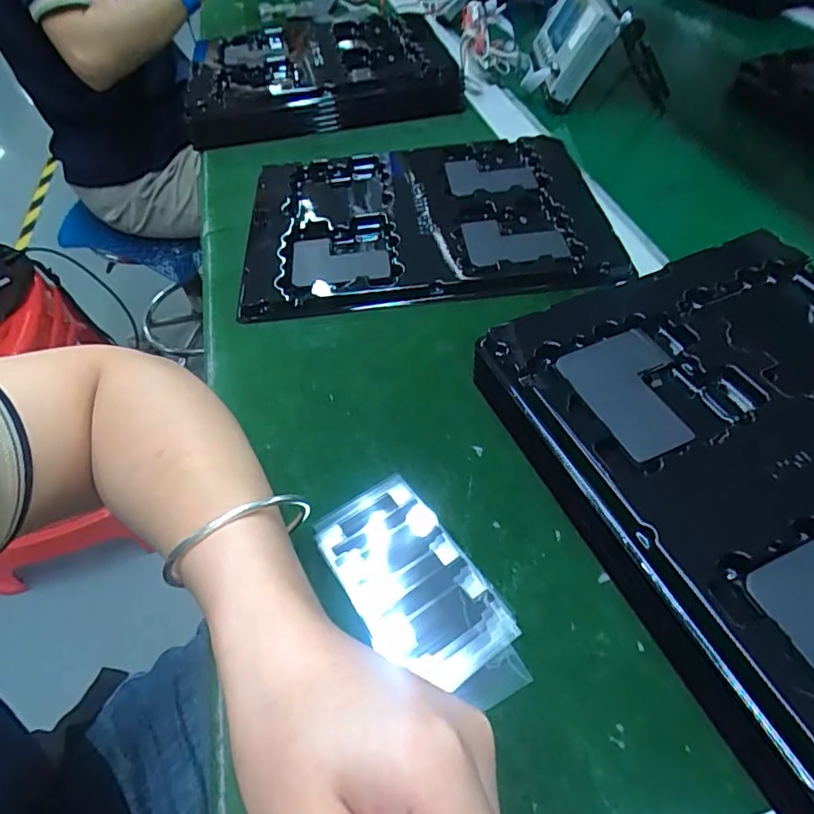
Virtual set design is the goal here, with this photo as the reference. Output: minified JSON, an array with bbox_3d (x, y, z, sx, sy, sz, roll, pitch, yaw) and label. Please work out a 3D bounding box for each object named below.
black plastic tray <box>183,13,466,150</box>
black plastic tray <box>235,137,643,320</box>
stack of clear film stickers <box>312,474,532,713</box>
[{"bbox_3d":[-0.100,-0.437,0.692,0.299,0.069,0.284,-6,53,0],"label":"black plastic tray"},{"bbox_3d":[0.007,-0.165,0.473,0.289,0.024,0.230,-6,49,0],"label":"black plastic tray"},{"bbox_3d":[0.004,0.089,0.267,0.058,0.006,0.119,-28,53,-18],"label":"stack of clear film stickers"}]

